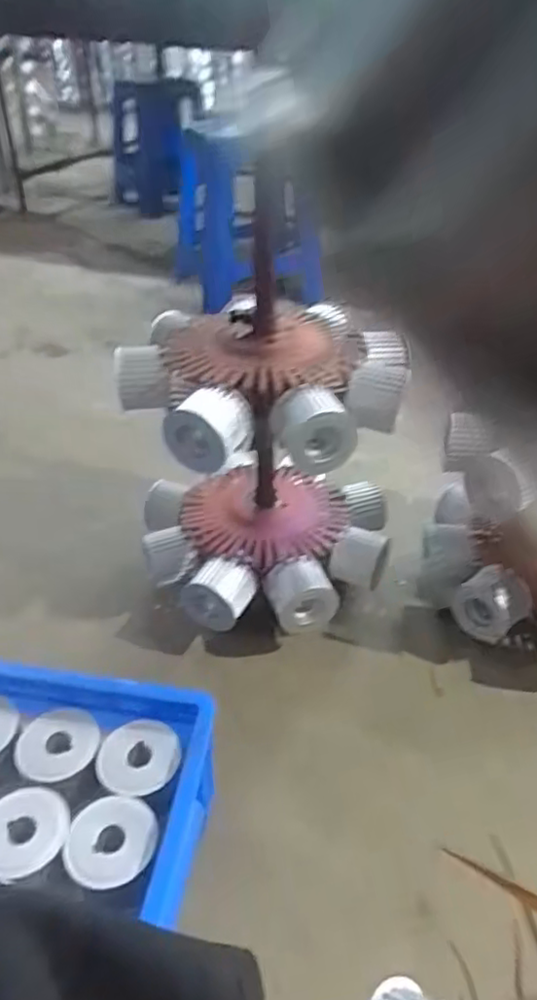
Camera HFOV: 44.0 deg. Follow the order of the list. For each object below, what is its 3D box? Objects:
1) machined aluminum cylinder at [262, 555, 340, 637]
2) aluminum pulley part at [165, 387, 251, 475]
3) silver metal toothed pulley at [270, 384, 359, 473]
[{"bbox_3d":[0.041,0.123,0.857,0.079,0.079,0.064,-16,39,-20],"label":"machined aluminum cylinder"},{"bbox_3d":[-0.065,-0.076,0.719,0.071,0.076,0.069,27,44,32],"label":"aluminum pulley part"},{"bbox_3d":[0.044,-0.081,0.716,0.081,0.077,0.078,-8,37,-11],"label":"silver metal toothed pulley"}]

